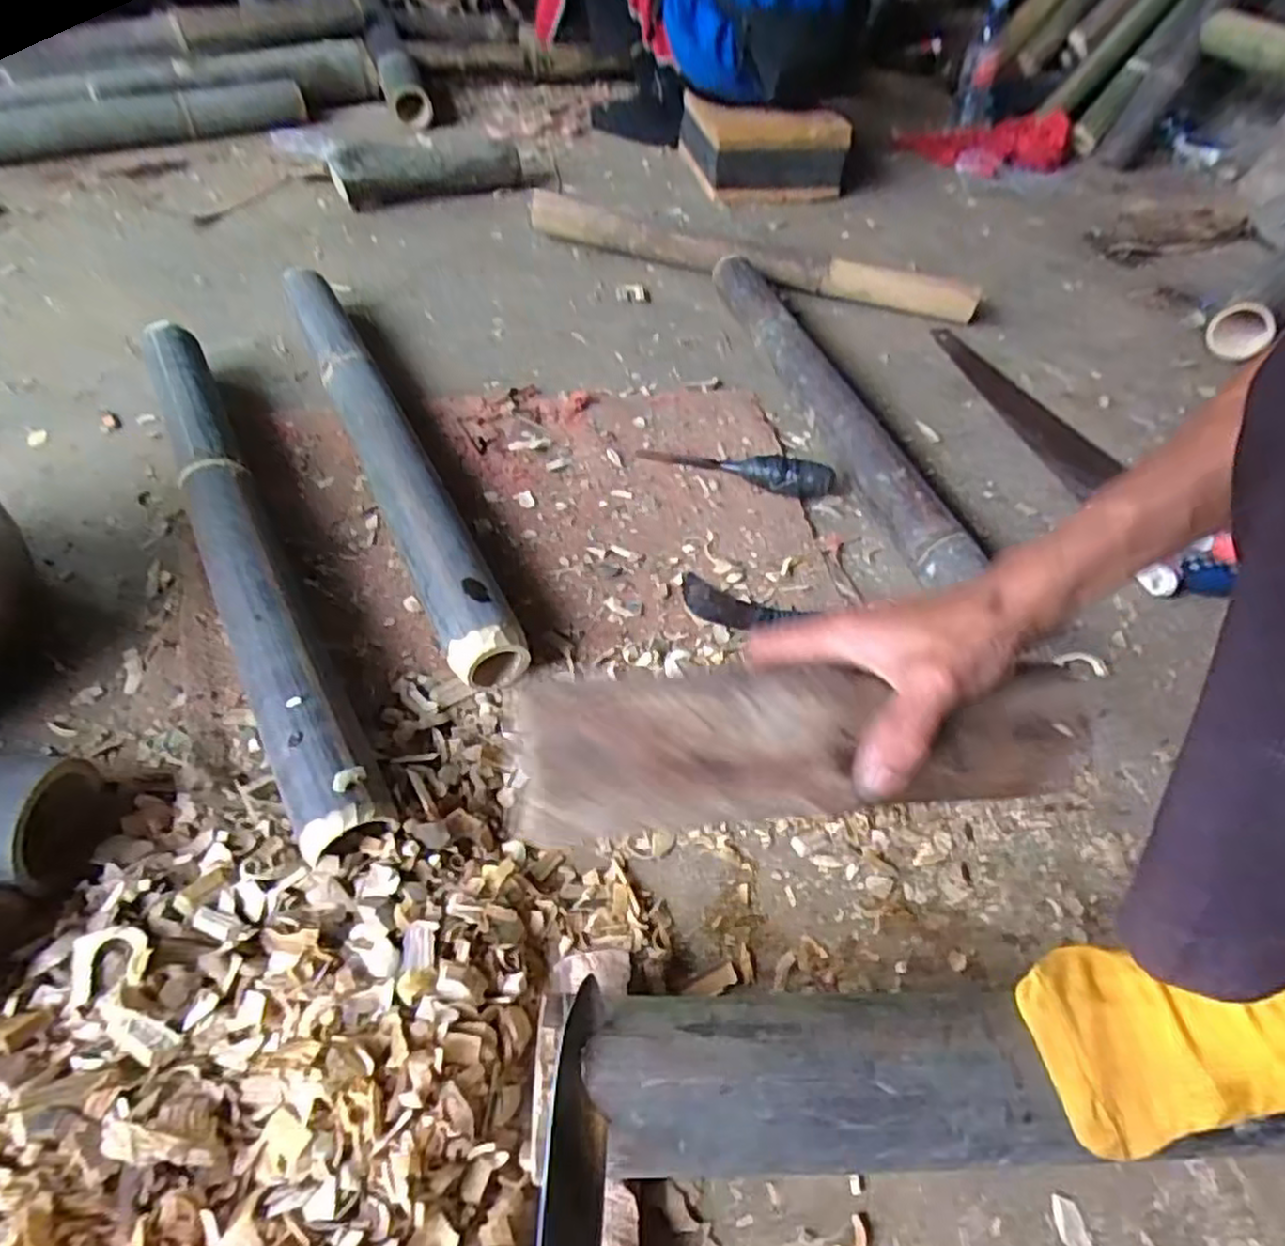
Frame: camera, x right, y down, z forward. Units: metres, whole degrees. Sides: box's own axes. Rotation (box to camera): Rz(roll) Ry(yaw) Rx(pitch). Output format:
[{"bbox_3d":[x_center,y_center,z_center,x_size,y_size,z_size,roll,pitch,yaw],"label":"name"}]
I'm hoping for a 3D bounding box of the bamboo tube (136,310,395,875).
[{"bbox_3d":[-0.349,-0.079,0.622,0.062,0.064,0.649,-23,57,-22],"label":"bamboo tube"}]

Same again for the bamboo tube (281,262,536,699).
[{"bbox_3d":[-0.267,-0.200,0.732,0.068,0.062,0.671,-21,56,-20],"label":"bamboo tube"}]

